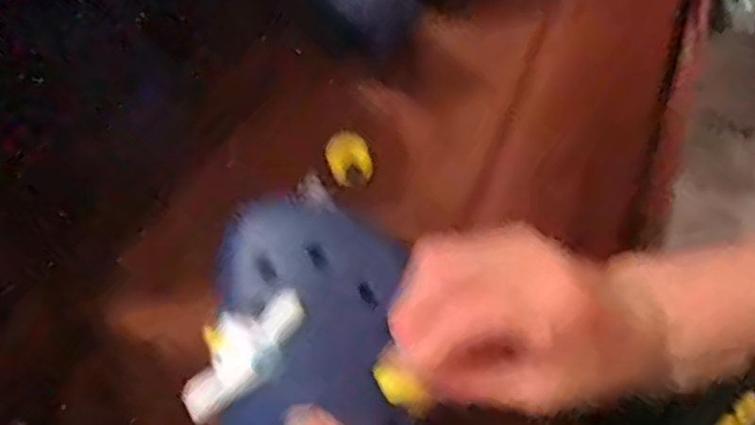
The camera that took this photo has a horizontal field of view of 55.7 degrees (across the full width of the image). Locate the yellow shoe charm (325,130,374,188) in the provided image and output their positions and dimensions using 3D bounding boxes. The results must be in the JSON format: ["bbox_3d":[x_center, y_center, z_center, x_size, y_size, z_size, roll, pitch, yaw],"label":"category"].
[{"bbox_3d":[-0.017,-0.031,0.423,0.024,0.009,0.033,-25,65,-9],"label":"yellow shoe charm"}]

